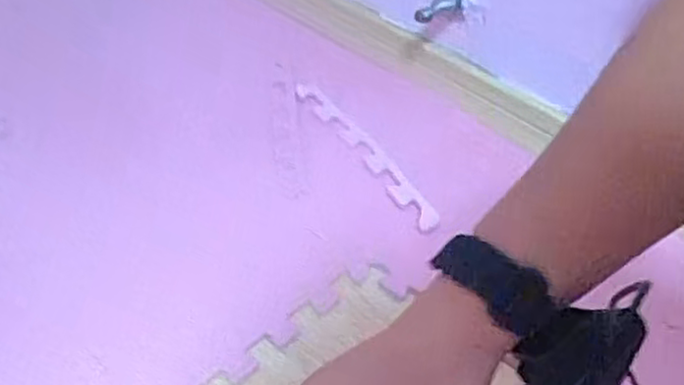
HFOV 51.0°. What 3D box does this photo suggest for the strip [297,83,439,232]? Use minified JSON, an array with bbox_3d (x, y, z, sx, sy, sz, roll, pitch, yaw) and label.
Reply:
[{"bbox_3d":[0.027,-0.059,0.895,0.032,0.006,0.313,-17,48,-25],"label":"strip"}]

